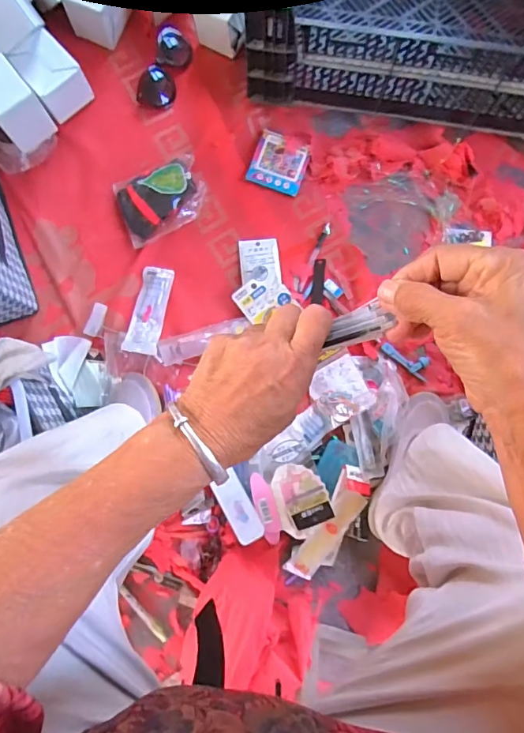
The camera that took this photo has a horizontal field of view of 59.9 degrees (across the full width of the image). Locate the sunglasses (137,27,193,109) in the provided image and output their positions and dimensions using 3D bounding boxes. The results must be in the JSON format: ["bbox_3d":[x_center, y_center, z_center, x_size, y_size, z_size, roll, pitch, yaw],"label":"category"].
[{"bbox_3d":[-0.169,-0.528,0.802,0.066,0.030,0.155,19,84,1],"label":"sunglasses"}]

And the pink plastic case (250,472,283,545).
[{"bbox_3d":[0.009,0.217,0.695,0.032,0.016,0.107,-16,84,-3],"label":"pink plastic case"}]

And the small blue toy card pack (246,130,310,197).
[{"bbox_3d":[0.031,-0.352,0.786,0.092,0.006,0.096,20,84,1],"label":"small blue toy card pack"}]

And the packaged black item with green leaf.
[{"bbox_3d":[-0.167,-0.279,0.764,0.144,0.025,0.109,-23,85,-3],"label":"packaged black item with green leaf"}]

